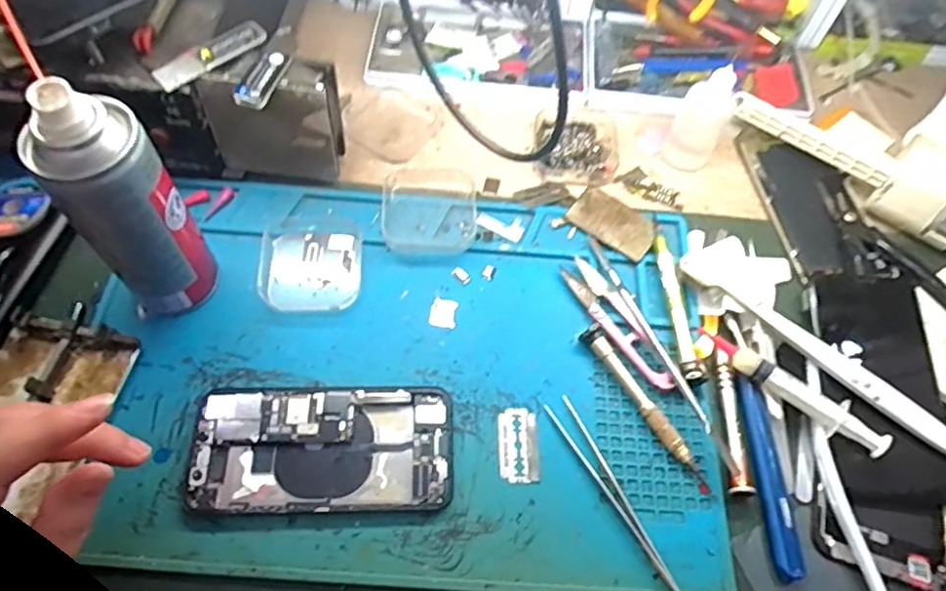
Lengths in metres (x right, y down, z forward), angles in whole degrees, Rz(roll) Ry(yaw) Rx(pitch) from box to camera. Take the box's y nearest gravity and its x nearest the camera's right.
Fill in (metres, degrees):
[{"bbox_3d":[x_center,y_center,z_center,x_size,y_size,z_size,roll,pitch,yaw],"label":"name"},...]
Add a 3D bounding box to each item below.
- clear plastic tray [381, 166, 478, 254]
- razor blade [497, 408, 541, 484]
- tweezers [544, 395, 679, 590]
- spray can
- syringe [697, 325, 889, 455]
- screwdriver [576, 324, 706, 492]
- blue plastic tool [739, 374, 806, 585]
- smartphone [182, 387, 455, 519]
[{"bbox_3d":[-0.031,-0.061,0.434,0.062,0.011,0.069,-1,61,-4],"label":"clear plastic tray"},{"bbox_3d":[0.026,0.085,0.357,0.023,0.004,0.042,0,61,-4],"label":"razor blade"},{"bbox_3d":[0.081,0.114,0.342,0.016,0.008,0.133,-24,65,-16],"label":"tweezers"},{"bbox_3d":[-0.177,-0.043,0.325,0.049,0.148,0.054,40,66,17],"label":"spray can"},{"bbox_3d":[0.188,0.056,0.371,0.114,0.015,0.020,40,66,17],"label":"syringe"},{"bbox_3d":[0.103,0.063,0.366,0.016,0.014,0.110,-29,67,-18],"label":"screwdriver"},{"bbox_3d":[0.167,0.101,0.355,0.016,0.010,0.111,1,61,-3],"label":"blue plastic tool"},{"bbox_3d":[-0.083,0.085,0.344,0.141,0.009,0.068,0,61,-4],"label":"smartphone"}]

